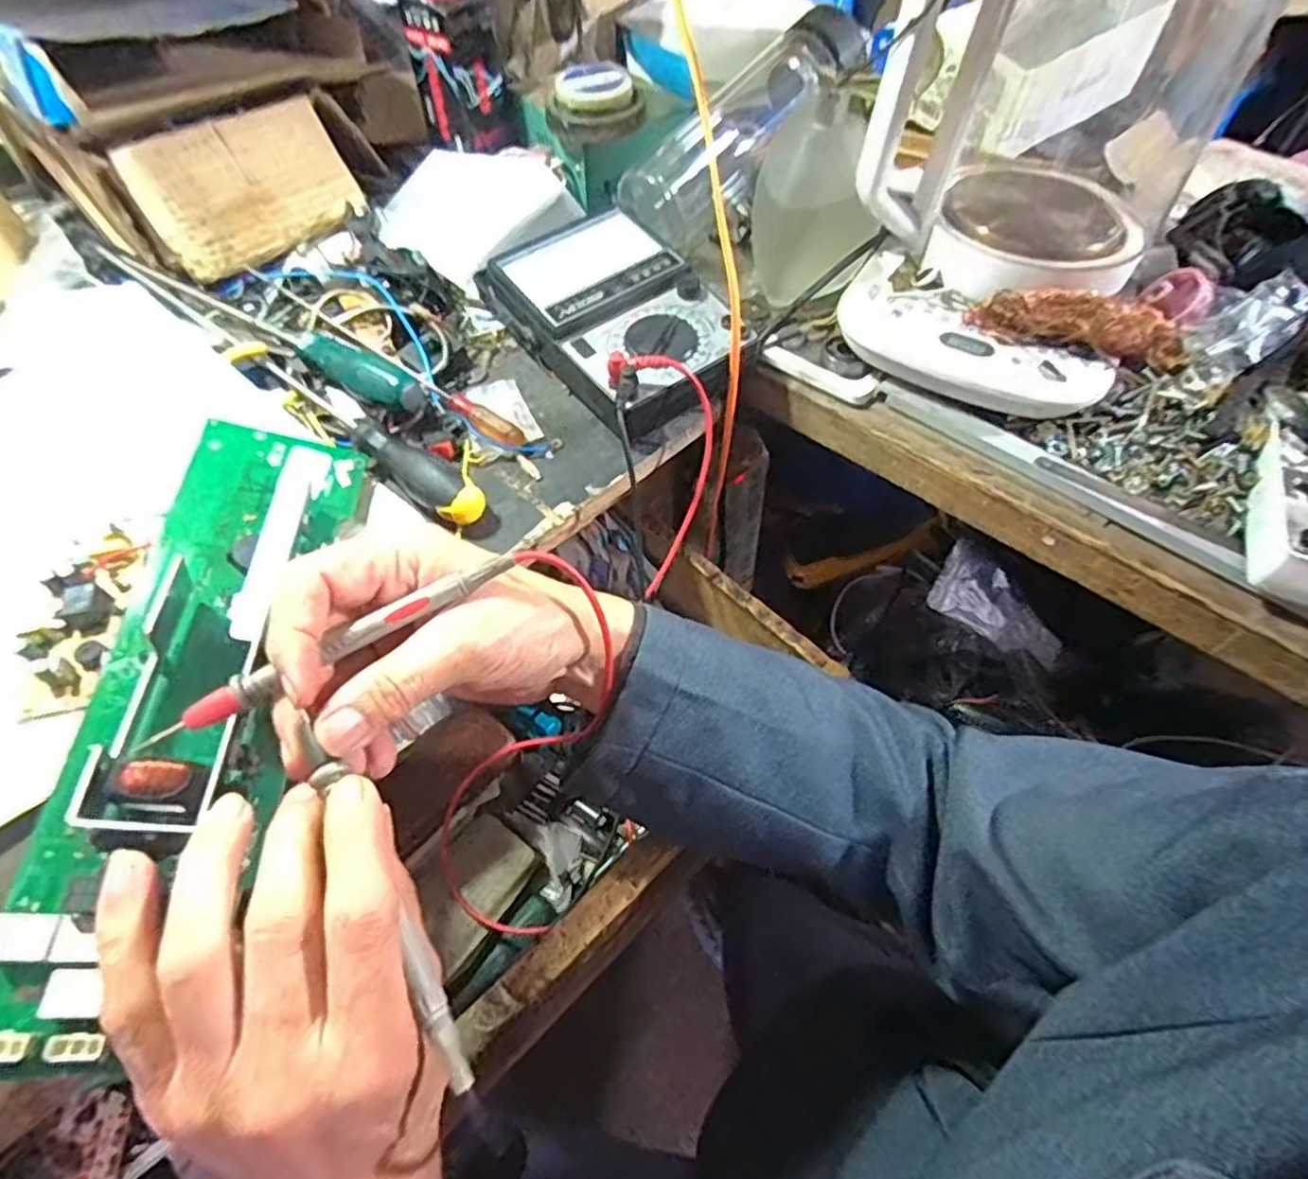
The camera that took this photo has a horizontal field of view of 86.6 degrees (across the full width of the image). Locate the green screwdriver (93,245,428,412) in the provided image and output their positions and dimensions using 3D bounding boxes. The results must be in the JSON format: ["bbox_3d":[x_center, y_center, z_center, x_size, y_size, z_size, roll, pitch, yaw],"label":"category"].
[{"bbox_3d":[-0.276,-0.183,0.470,0.295,0.022,0.026,26,59,17],"label":"green screwdriver"}]

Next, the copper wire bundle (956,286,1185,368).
[{"bbox_3d":[0.255,-0.161,0.415,0.120,0.024,0.028,13,56,8],"label":"copper wire bundle"}]

